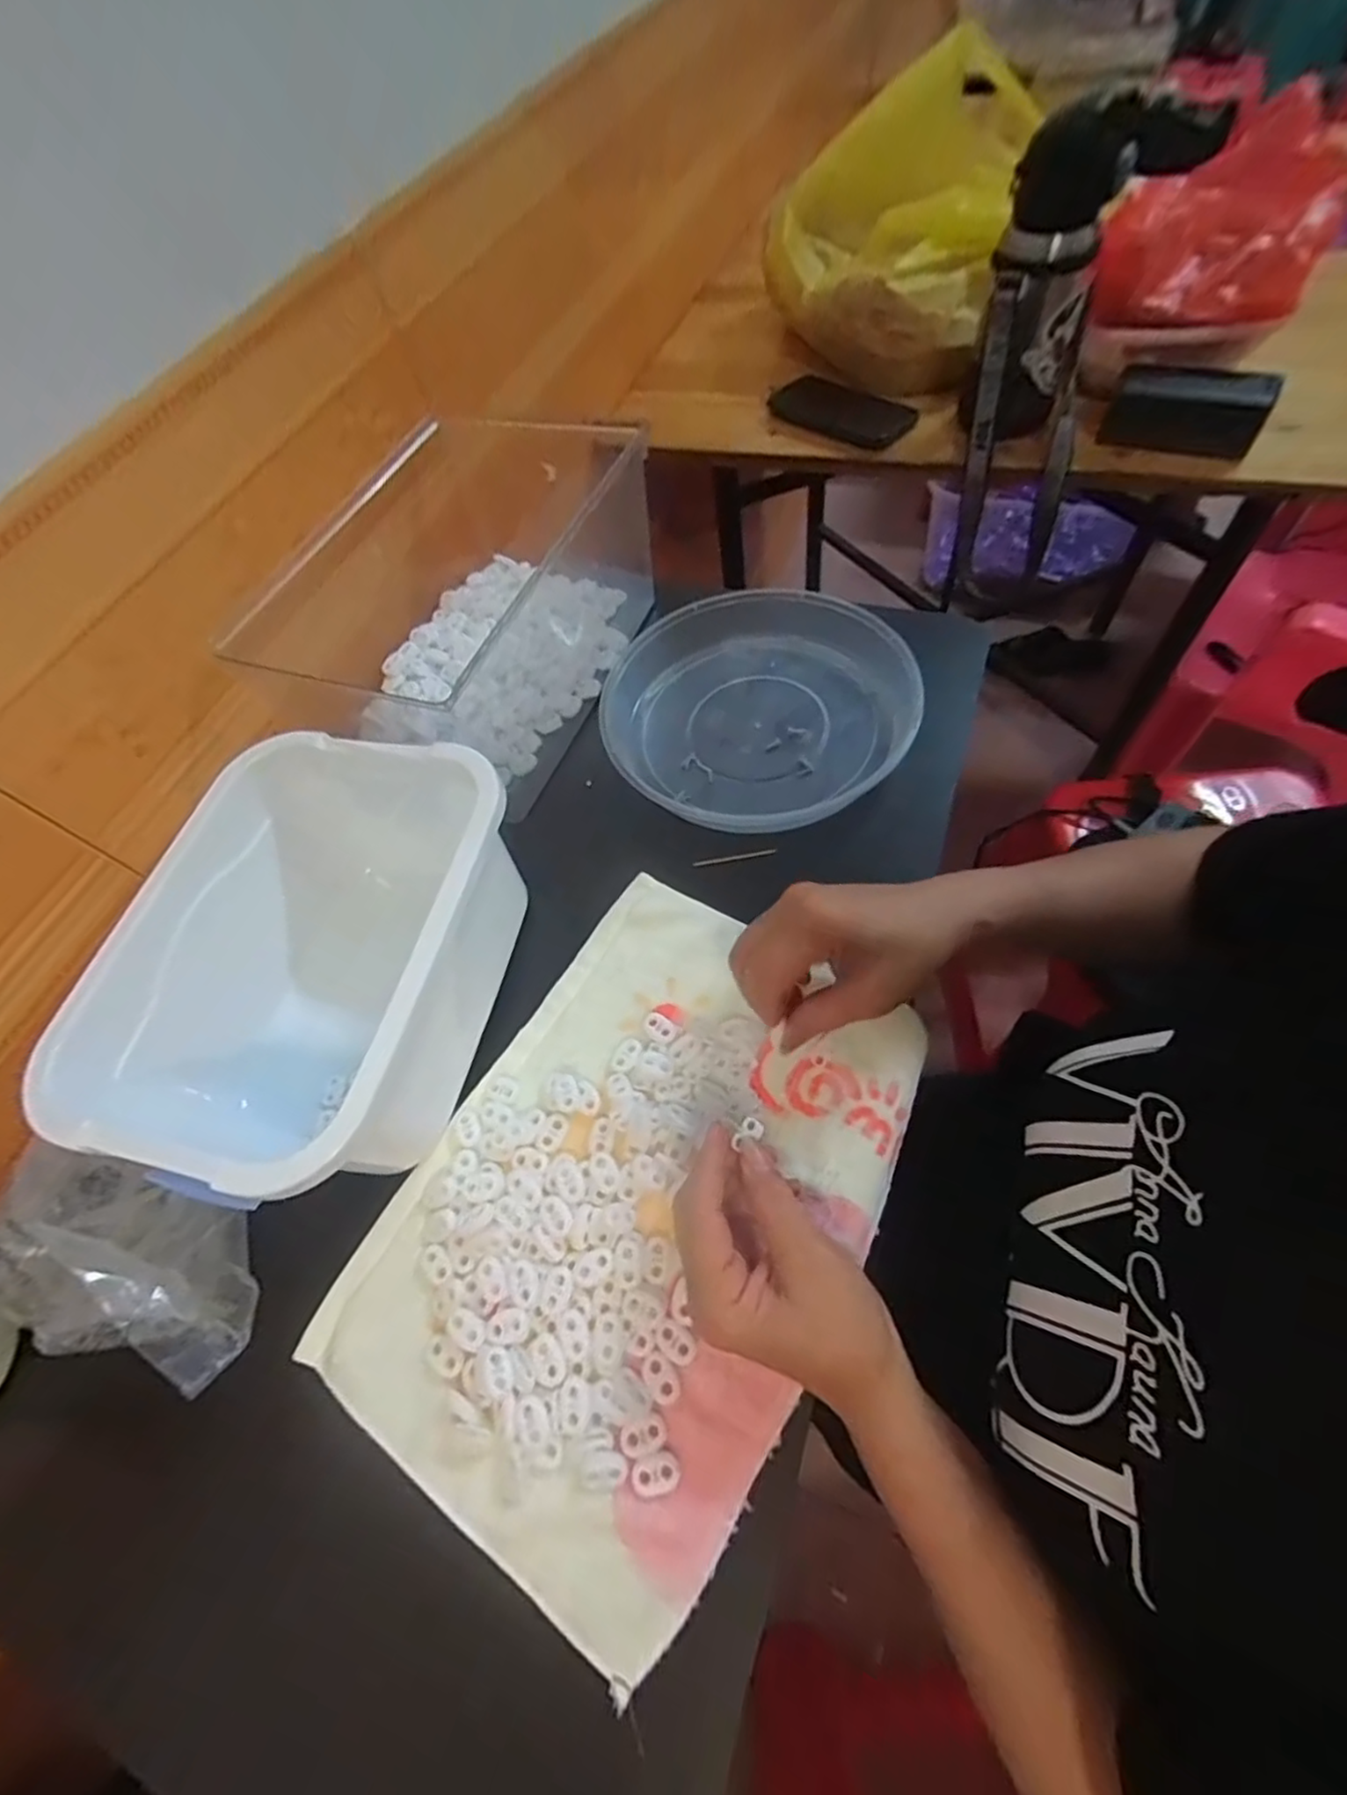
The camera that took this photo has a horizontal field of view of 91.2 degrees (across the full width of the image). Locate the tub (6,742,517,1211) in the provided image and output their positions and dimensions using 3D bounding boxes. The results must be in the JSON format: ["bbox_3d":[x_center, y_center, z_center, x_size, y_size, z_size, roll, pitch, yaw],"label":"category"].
[{"bbox_3d":[-0.208,0.036,0.396,0.187,0.116,0.247,10,62,13],"label":"tub"}]

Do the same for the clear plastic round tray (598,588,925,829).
[{"bbox_3d":[0.063,-0.150,0.510,0.224,0.045,0.207,-4,61,7],"label":"clear plastic round tray"}]

